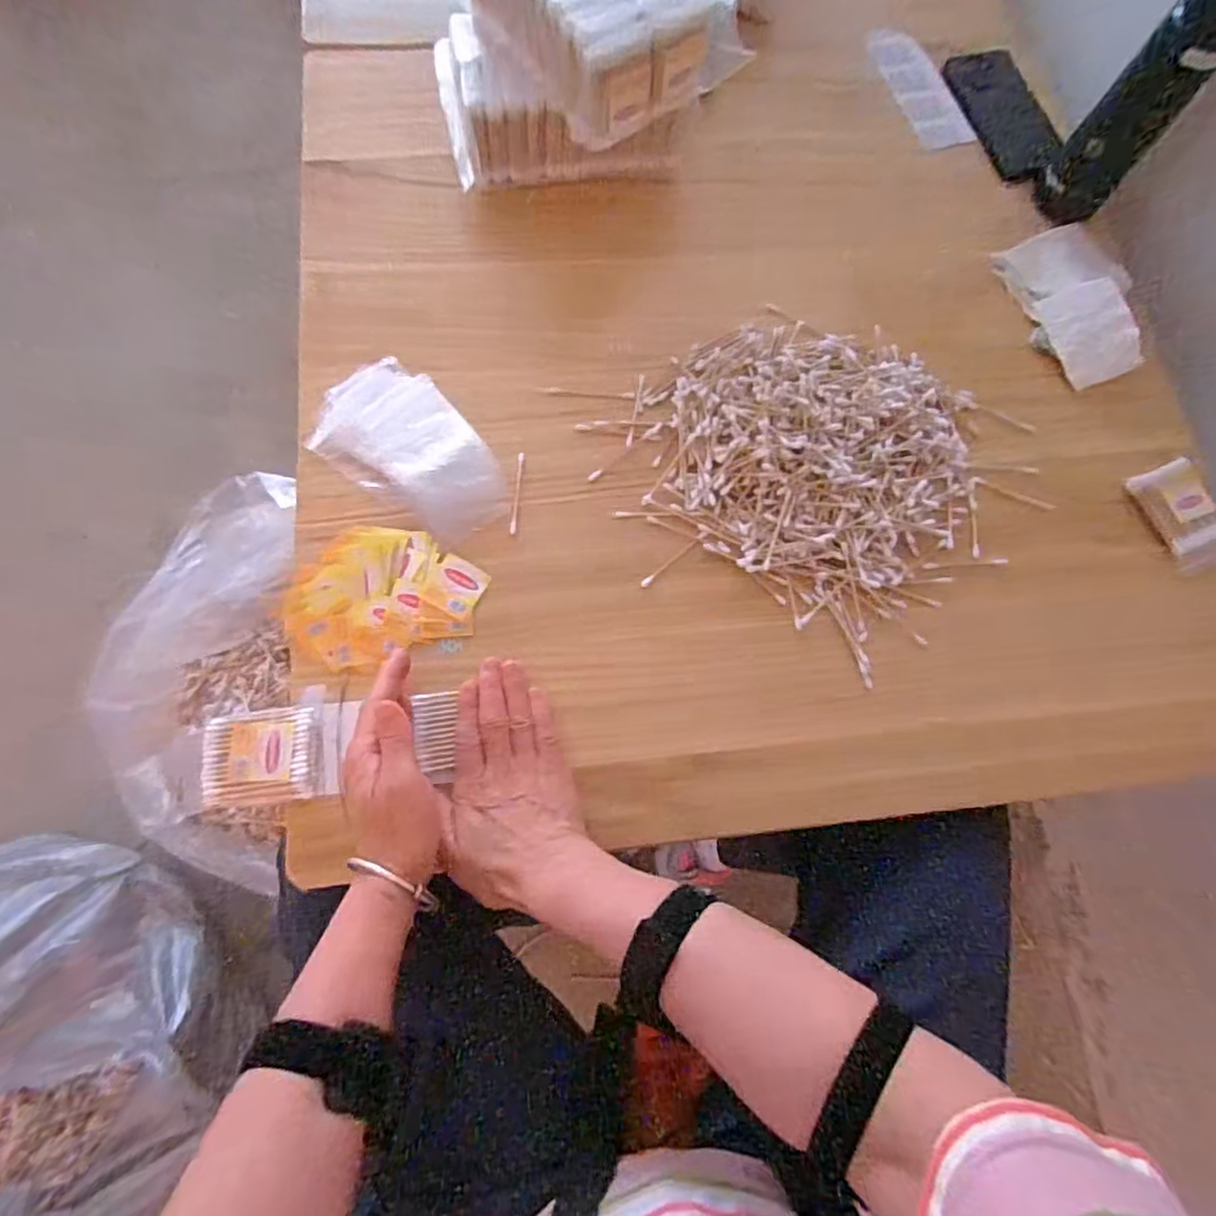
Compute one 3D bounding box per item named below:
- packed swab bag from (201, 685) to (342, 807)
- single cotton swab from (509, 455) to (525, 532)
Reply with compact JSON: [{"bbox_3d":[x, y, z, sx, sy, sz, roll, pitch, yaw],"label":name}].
[{"bbox_3d":[-0.227,0.093,0.441,0.089,0.005,0.070,-5,74,-4],"label":"packed swab bag"},{"bbox_3d":[-0.070,-0.089,0.510,0.005,0.004,0.067,4,74,-1],"label":"single cotton swab"}]

